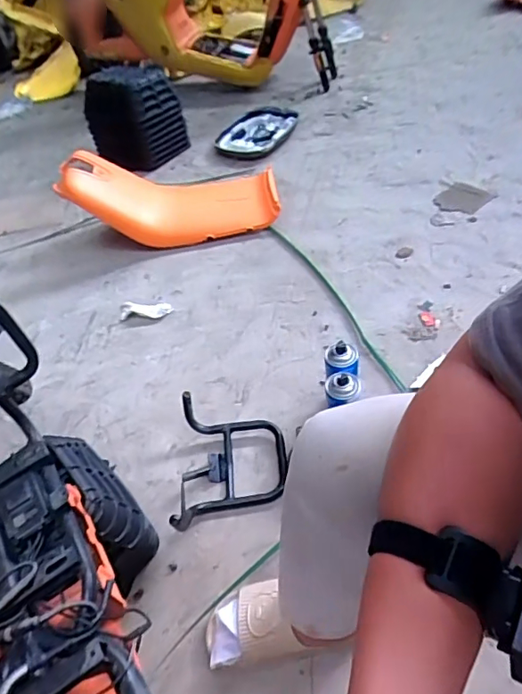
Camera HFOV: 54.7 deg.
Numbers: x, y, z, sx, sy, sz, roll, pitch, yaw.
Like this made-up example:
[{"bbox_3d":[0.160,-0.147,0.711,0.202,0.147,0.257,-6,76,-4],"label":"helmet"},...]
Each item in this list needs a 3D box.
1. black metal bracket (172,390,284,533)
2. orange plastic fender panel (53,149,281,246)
[{"bbox_3d":[-0.065,0.223,0.934,0.193,0.136,0.286,-6,46,5],"label":"black metal bracket"},{"bbox_3d":[-0.249,-0.419,1.414,0.583,0.154,0.254,-1,48,-18],"label":"orange plastic fender panel"}]

